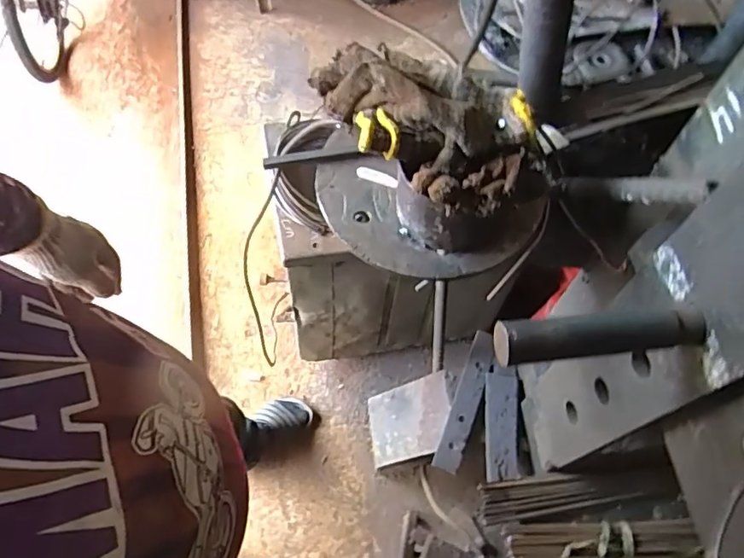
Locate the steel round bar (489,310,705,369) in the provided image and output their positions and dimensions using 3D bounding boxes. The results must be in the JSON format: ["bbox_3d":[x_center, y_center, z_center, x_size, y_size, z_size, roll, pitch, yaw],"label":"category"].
[{"bbox_3d":[0.176,0.043,0.420,0.157,0.028,0.028,-4,60,-3],"label":"steel round bar"}]

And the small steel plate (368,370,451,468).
[{"bbox_3d":[0.076,0.305,1.158,0.011,0.220,0.154,23,51,-41],"label":"small steel plate"}]

